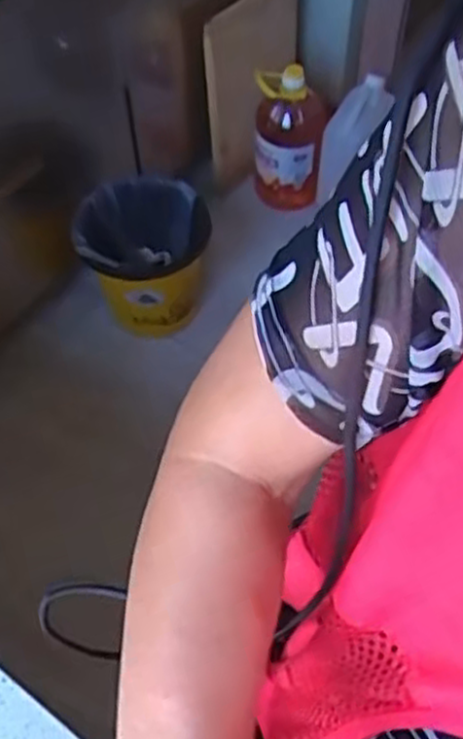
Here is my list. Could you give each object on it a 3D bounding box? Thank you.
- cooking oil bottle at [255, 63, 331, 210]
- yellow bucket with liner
[{"bbox_3d":[0.137,-0.515,1.767,0.165,0.329,0.137,2,57,1],"label":"cooking oil bottle"},{"bbox_3d":[-0.181,-0.240,1.594,0.257,0.270,0.312,2,57,1],"label":"yellow bucket with liner"}]

